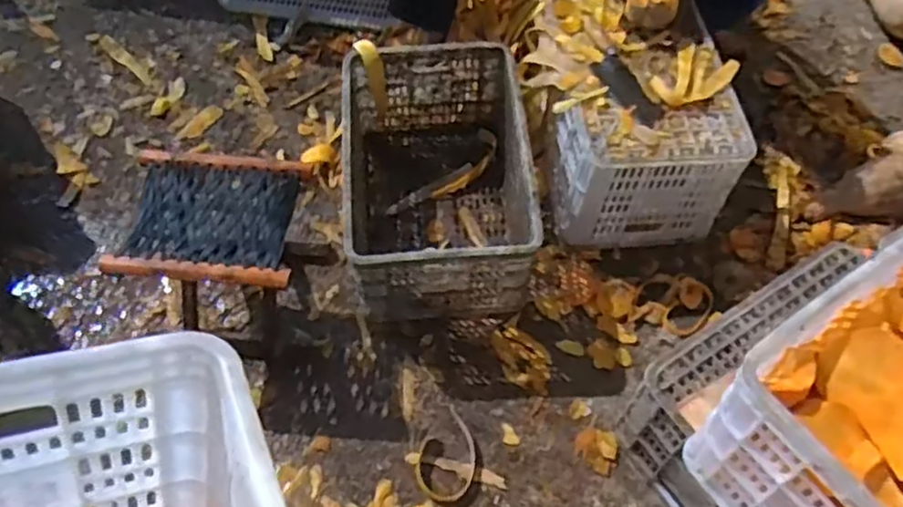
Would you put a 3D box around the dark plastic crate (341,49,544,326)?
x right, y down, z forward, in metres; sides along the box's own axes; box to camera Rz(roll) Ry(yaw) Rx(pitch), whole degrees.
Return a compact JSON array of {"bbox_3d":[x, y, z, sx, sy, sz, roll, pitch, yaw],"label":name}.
[{"bbox_3d":[-0.031,-0.142,1.482,0.362,0.273,0.509,-4,58,-5],"label":"dark plastic crate"}]

